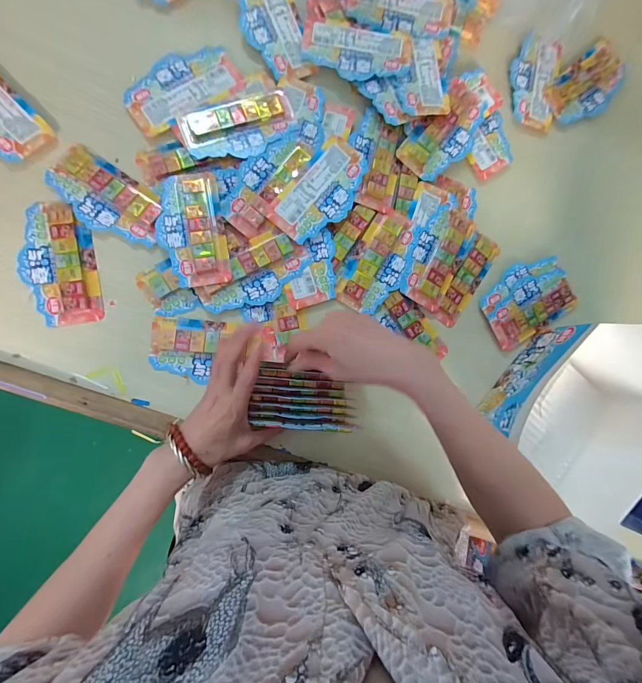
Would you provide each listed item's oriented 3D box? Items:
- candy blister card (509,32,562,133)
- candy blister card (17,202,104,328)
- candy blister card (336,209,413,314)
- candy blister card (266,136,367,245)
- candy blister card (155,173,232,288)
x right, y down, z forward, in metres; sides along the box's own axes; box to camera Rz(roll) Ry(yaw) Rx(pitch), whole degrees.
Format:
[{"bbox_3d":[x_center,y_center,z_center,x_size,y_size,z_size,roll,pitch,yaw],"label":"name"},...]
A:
[{"bbox_3d":[0.321,-0.392,0.521,0.078,0.015,0.132,13,86,-9],"label":"candy blister card"},{"bbox_3d":[-0.305,-0.089,0.402,0.078,0.011,0.142,-9,89,-10],"label":"candy blister card"},{"bbox_3d":[0.081,-0.107,0.463,0.071,0.007,0.141,27,84,-7],"label":"candy blister card"},{"bbox_3d":[0.002,-0.193,0.449,0.076,0.013,0.144,37,83,-6],"label":"candy blister card"},{"bbox_3d":[-0.158,-0.137,0.419,0.076,0.019,0.141,-11,90,-10],"label":"candy blister card"}]

